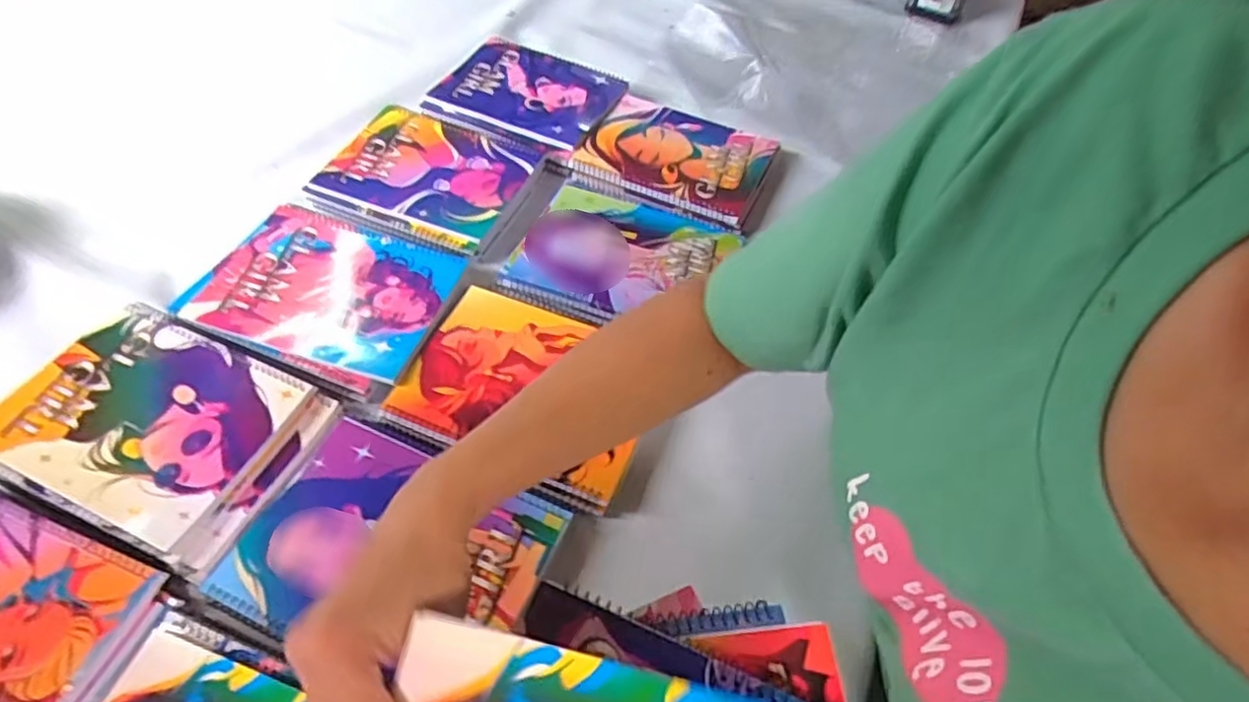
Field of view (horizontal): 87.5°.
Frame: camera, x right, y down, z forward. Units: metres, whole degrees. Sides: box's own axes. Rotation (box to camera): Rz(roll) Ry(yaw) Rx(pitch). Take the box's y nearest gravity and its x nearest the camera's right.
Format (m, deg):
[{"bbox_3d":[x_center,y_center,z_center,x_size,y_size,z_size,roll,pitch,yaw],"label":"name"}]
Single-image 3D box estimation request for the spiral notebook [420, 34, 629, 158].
[{"bbox_3d":[-0.118,-0.311,0.775,0.193,0.016,0.153,23,56,11],"label":"spiral notebook"}]

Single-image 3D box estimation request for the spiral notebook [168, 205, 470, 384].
[{"bbox_3d":[-0.265,-0.061,0.583,0.207,0.013,0.147,16,55,6],"label":"spiral notebook"}]

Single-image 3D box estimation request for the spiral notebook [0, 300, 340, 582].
[{"bbox_3d":[-0.357,0.051,0.496,0.213,0.012,0.154,22,56,11],"label":"spiral notebook"}]

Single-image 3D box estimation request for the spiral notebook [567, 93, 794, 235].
[{"bbox_3d":[0.064,-0.220,0.734,0.215,0.017,0.149,22,56,10],"label":"spiral notebook"}]

